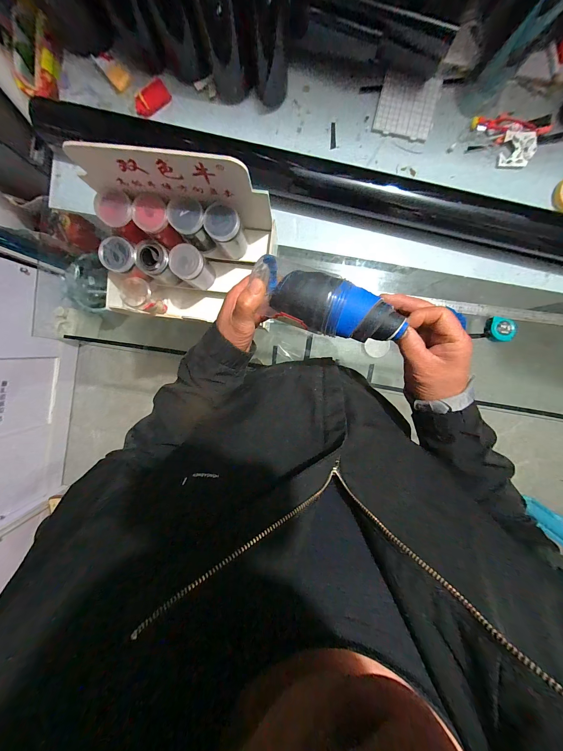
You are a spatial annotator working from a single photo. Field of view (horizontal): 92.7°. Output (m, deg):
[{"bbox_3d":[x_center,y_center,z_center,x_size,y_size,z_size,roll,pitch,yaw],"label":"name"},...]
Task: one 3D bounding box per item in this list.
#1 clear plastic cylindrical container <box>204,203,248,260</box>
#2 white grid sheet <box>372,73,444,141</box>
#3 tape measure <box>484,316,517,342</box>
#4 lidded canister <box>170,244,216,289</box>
[{"bbox_3d":[-0.122,-0.316,0.598,0.068,0.111,0.073,0,95,2],"label":"clear plastic cylindrical container"},{"bbox_3d":[0.325,-0.696,0.699,0.147,0.008,0.139,9,100,-2],"label":"white grid sheet"},{"bbox_3d":[0.584,-0.123,0.718,0.061,0.032,0.065,4,95,1],"label":"tape measure"},{"bbox_3d":[-0.212,-0.257,0.651,0.071,0.123,0.074,27,95,-1],"label":"lidded canister"}]

